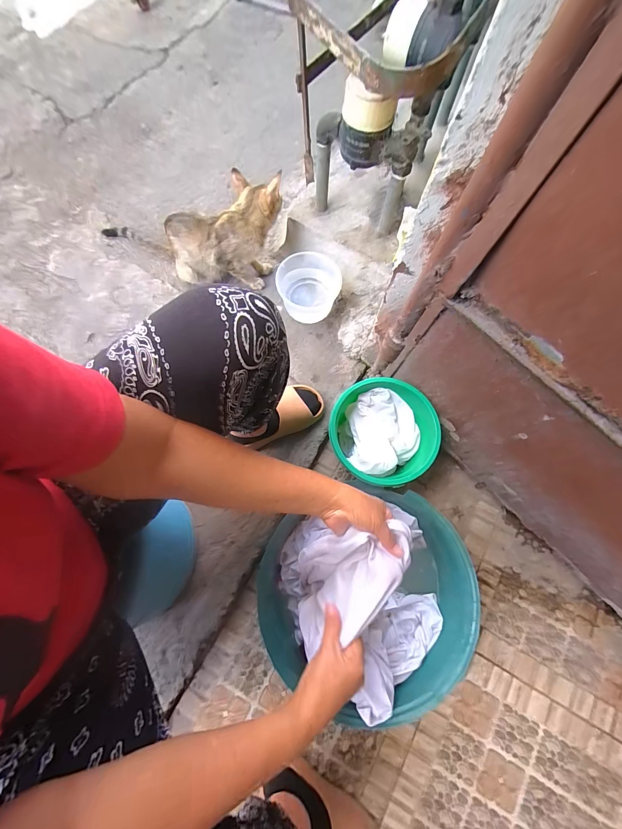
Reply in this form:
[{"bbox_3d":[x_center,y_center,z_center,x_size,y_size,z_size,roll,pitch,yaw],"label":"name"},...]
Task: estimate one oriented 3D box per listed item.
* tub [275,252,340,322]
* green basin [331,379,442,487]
[{"bbox_3d":[-0.004,-0.294,0.750,0.140,0.084,0.135,0,73,-1],"label":"tub"},{"bbox_3d":[0.134,0.041,0.629,0.189,0.112,0.188,0,73,-1],"label":"green basin"}]

